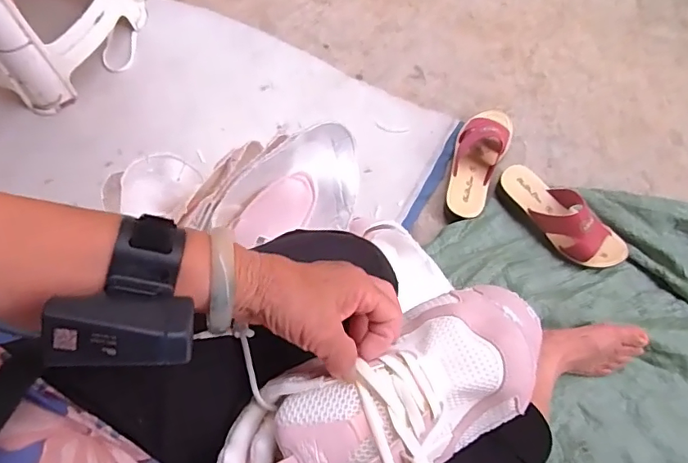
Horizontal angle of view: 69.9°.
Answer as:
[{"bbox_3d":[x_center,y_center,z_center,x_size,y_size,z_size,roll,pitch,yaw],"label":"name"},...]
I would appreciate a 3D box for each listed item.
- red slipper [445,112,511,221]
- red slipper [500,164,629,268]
[{"bbox_3d":[0.224,-0.124,0.837,0.084,0.062,0.231,24,69,8],"label":"red slipper"},{"bbox_3d":[0.357,-0.031,0.798,0.091,0.070,0.225,-37,73,-15],"label":"red slipper"}]

